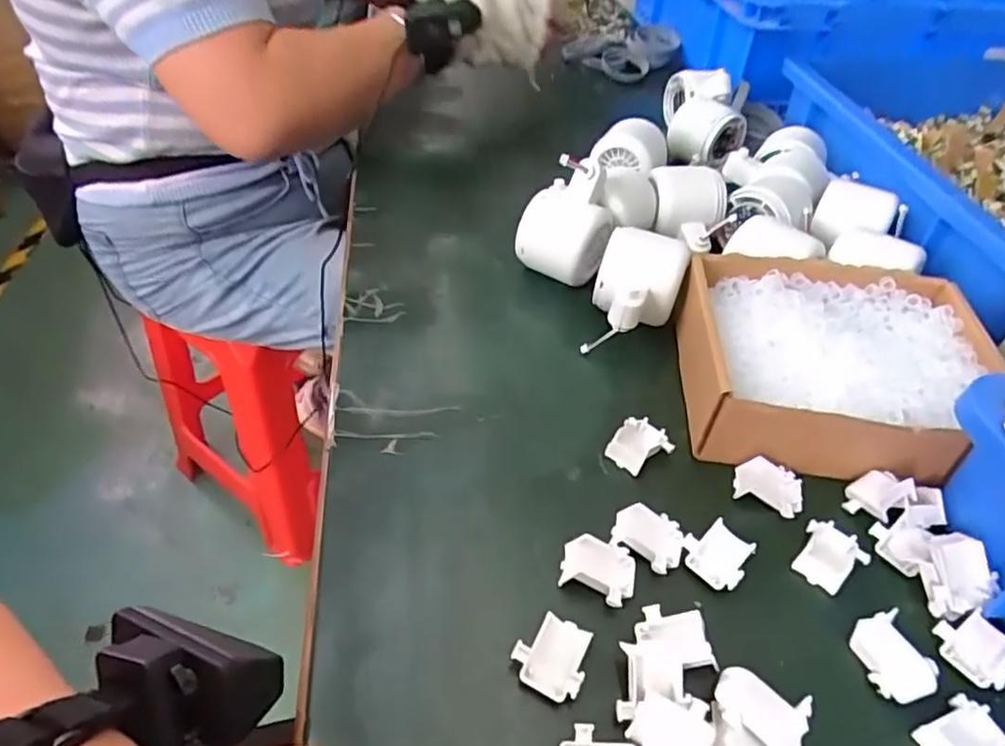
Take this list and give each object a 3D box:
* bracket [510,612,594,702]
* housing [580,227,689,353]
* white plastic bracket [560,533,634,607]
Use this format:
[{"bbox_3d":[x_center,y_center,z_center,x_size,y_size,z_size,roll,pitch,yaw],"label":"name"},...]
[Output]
[{"bbox_3d":[0.021,0.117,0.259,0.029,0.014,0.030,26,48,20],"label":"bracket"},{"bbox_3d":[0.087,-0.053,0.407,0.052,0.046,0.069,17,46,12],"label":"housing"},{"bbox_3d":[0.044,0.090,0.289,0.033,0.012,0.029,17,46,12],"label":"white plastic bracket"}]

